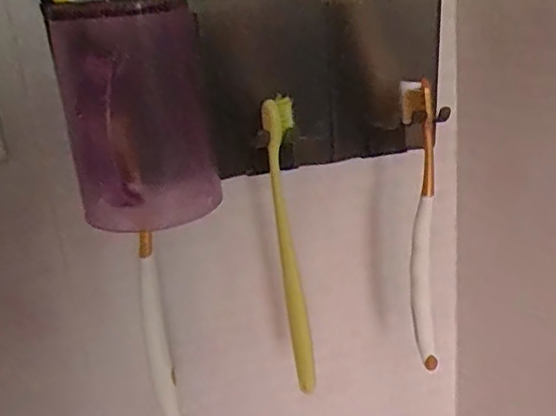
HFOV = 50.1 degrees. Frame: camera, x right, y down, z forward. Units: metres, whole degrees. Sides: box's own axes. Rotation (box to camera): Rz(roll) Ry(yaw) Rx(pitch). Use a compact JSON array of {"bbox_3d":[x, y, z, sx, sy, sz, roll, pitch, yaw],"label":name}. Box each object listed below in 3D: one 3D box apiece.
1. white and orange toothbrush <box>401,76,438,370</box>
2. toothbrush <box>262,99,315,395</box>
[{"bbox_3d":[0.087,0.017,0.359,0.015,0.181,0.016,6,21,32],"label":"white and orange toothbrush"},{"bbox_3d":[0.008,0.028,0.335,0.016,0.175,0.011,-8,18,-8],"label":"toothbrush"}]

